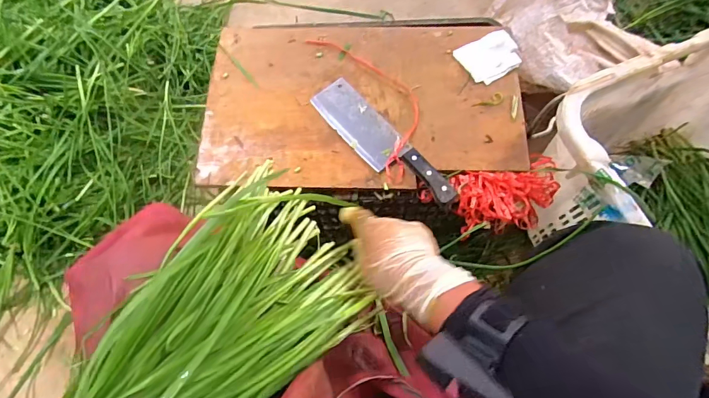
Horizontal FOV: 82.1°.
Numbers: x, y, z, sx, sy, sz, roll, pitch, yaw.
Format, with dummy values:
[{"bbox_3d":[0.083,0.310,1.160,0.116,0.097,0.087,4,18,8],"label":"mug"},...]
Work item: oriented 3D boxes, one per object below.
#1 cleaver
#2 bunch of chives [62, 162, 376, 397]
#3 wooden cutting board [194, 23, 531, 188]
[{"bbox_3d":[0.041,-0.087,0.624,0.067,0.023,0.269,-39,74,-12],"label":"cleaver"},{"bbox_3d":[-0.187,0.158,0.339,0.183,0.064,0.462,44,63,14],"label":"bunch of chives"},{"bbox_3d":[0.015,-0.165,0.663,0.497,0.021,0.313,-1,71,0],"label":"wooden cutting board"}]

